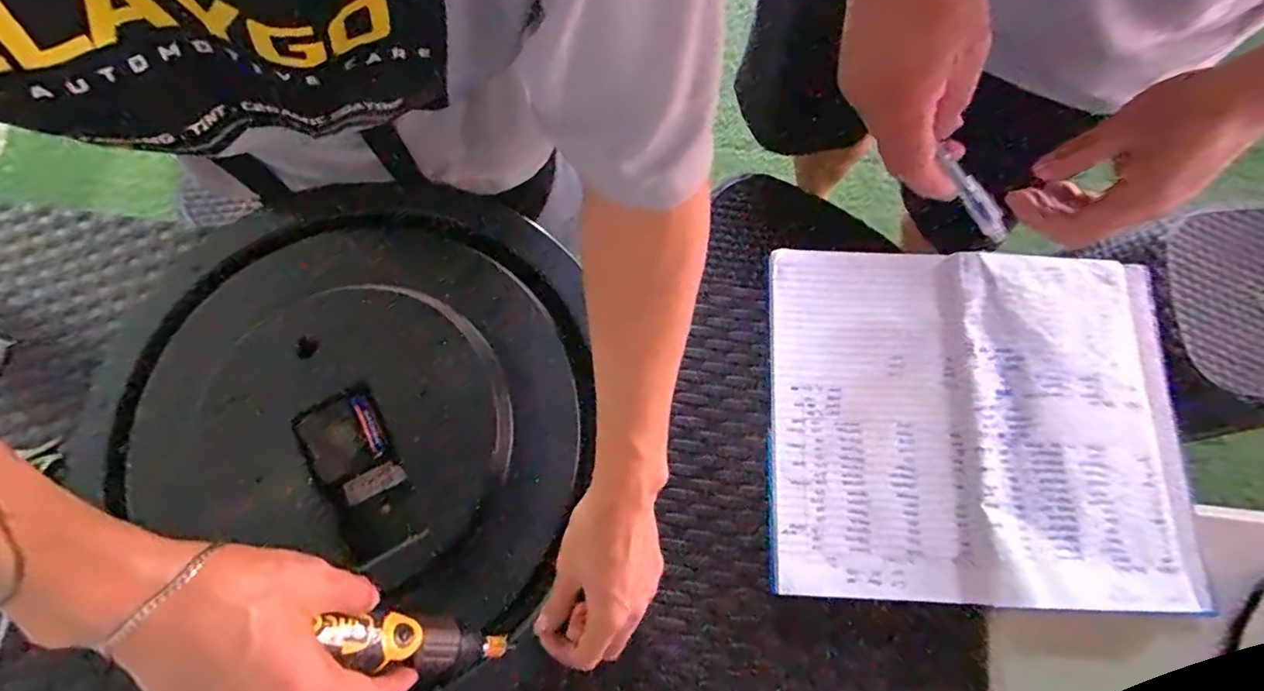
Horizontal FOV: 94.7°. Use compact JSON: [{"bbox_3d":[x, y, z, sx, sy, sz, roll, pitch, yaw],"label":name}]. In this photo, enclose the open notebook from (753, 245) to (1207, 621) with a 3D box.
[{"bbox_3d":[0.281,0.062,0.485,0.331,0.030,0.283,2,76,2],"label":"open notebook"}]

